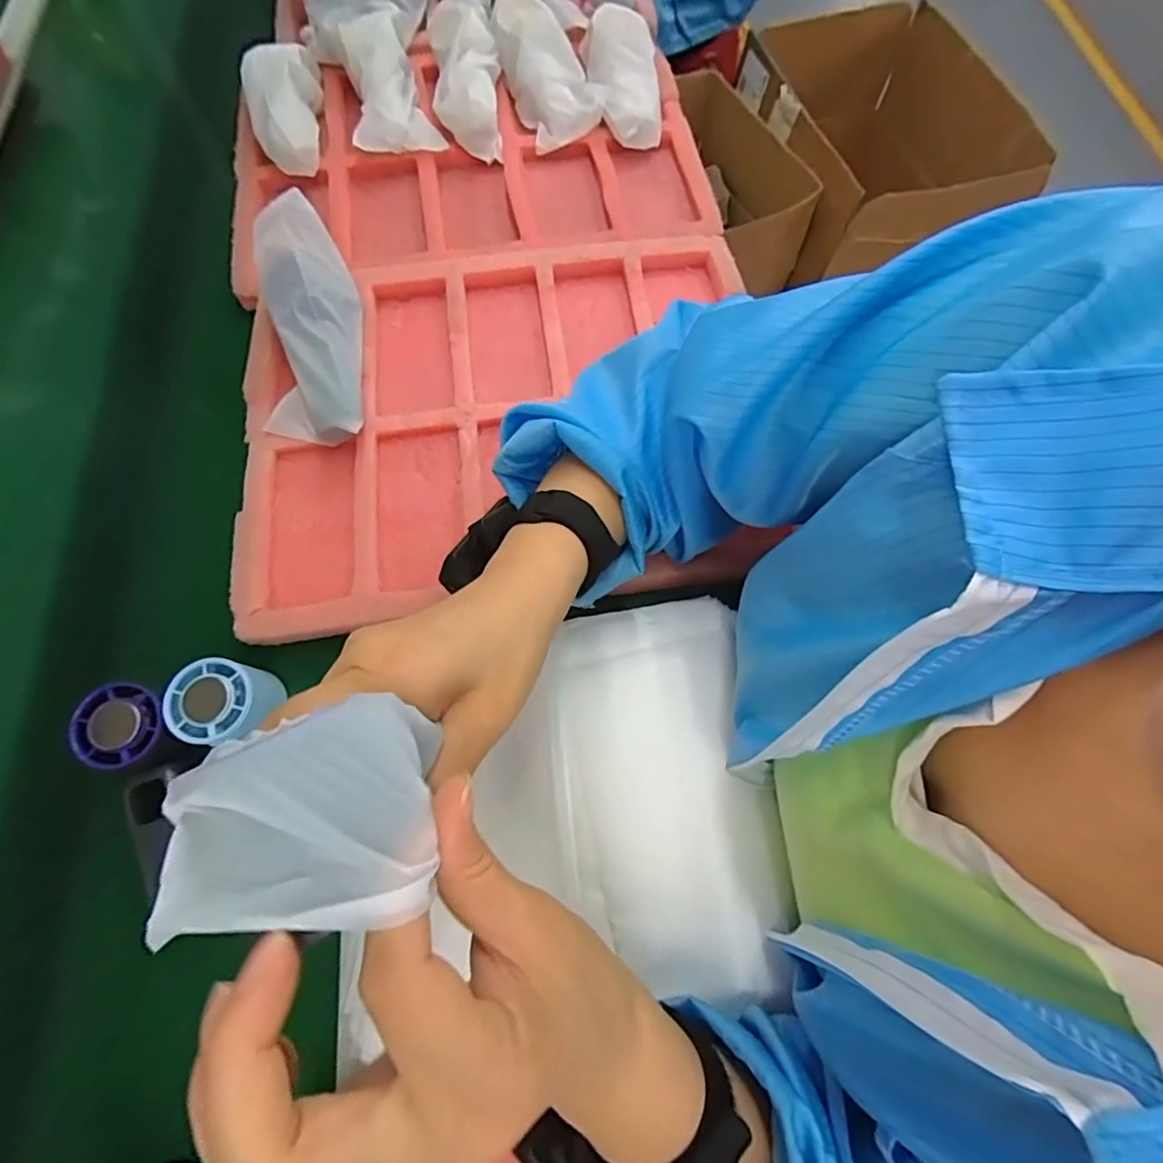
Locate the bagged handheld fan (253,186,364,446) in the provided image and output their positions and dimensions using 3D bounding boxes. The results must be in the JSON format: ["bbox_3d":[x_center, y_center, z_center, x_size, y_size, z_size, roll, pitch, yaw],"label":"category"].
[{"bbox_3d":[-0.221,-0.202,0.467,0.079,0.056,0.191,-9,88,-3],"label":"bagged handheld fan"}]

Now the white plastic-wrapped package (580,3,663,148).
[{"bbox_3d":[0.044,-0.541,0.615,0.075,0.045,0.168,-3,68,-1],"label":"white plastic-wrapped package"}]

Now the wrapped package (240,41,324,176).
[{"bbox_3d":[-0.298,-0.479,0.580,0.067,0.044,0.155,-13,69,-5],"label":"wrapped package"}]

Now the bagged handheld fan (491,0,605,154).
[{"bbox_3d":[-0.036,-0.541,0.611,0.080,0.062,0.157,-22,70,-8],"label":"bagged handheld fan"}]

